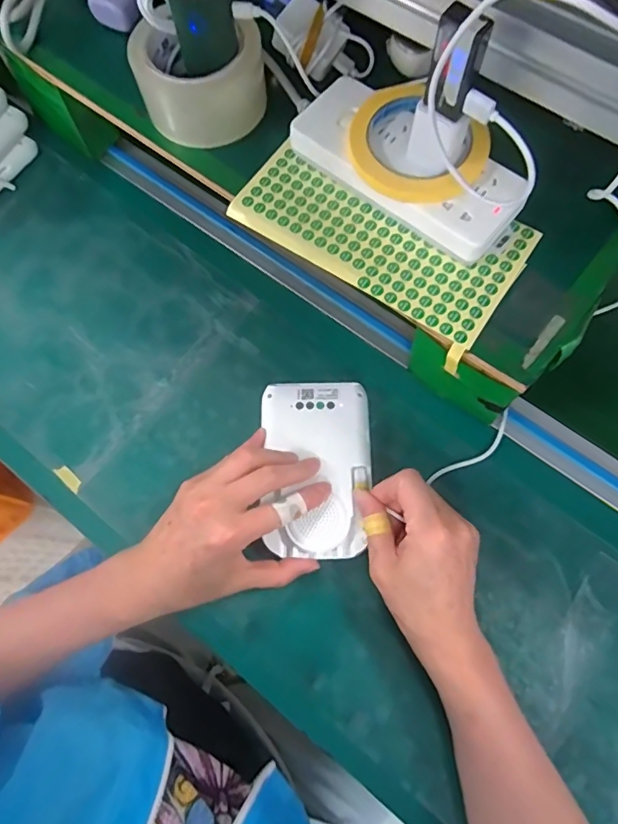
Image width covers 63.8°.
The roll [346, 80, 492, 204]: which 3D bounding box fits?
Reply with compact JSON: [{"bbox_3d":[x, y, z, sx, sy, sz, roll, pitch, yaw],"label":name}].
[{"bbox_3d":[0.083,-0.208,0.383,0.100,0.024,0.100,38,91,5],"label":"roll"}]

